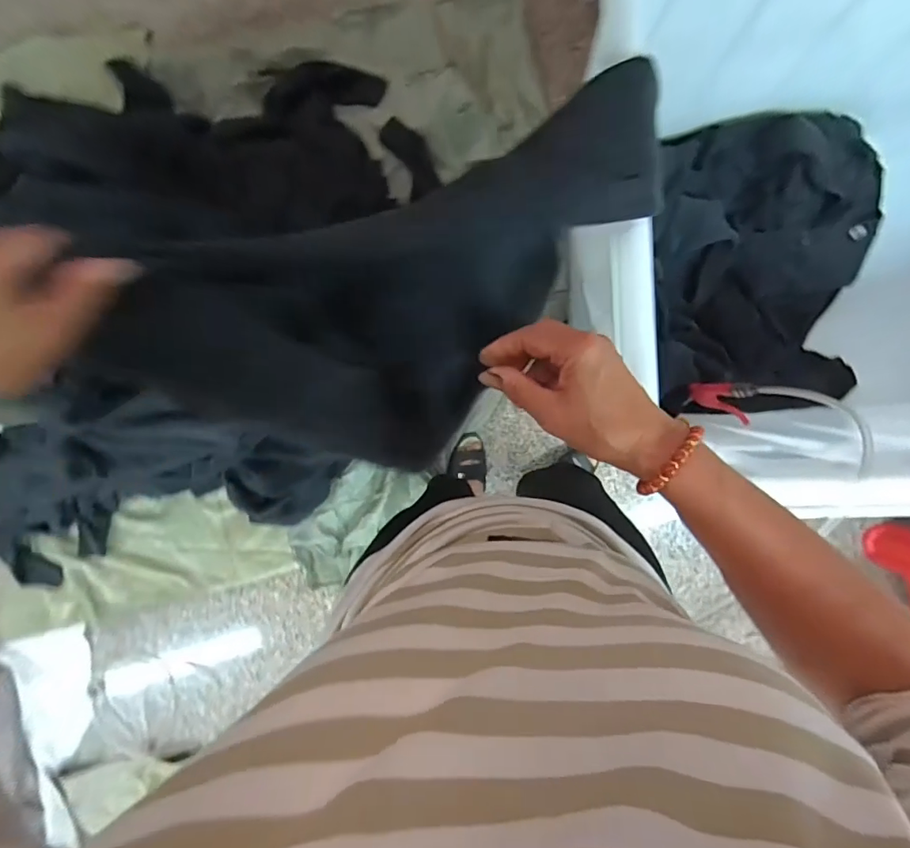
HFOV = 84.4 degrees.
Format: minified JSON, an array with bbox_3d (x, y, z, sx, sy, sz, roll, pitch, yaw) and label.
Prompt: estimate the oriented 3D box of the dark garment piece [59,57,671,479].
[{"bbox_3d":[-0.007,-0.110,0.473,0.512,0.165,0.199,-33,92,-18],"label":"dark garment piece"}]

